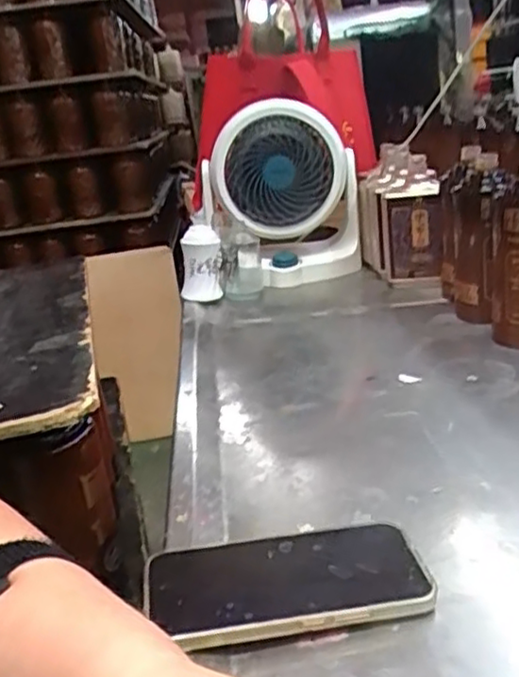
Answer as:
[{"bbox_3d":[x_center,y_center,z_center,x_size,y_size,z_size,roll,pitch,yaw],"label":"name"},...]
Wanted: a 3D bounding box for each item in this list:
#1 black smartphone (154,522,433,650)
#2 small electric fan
[{"bbox_3d":[0.016,0.143,0.392,0.156,0.017,0.083,-7,18,-2],"label":"black smartphone"},{"bbox_3d":[0.031,-0.206,1.045,0.236,0.277,0.161,-5,19,6],"label":"small electric fan"}]

